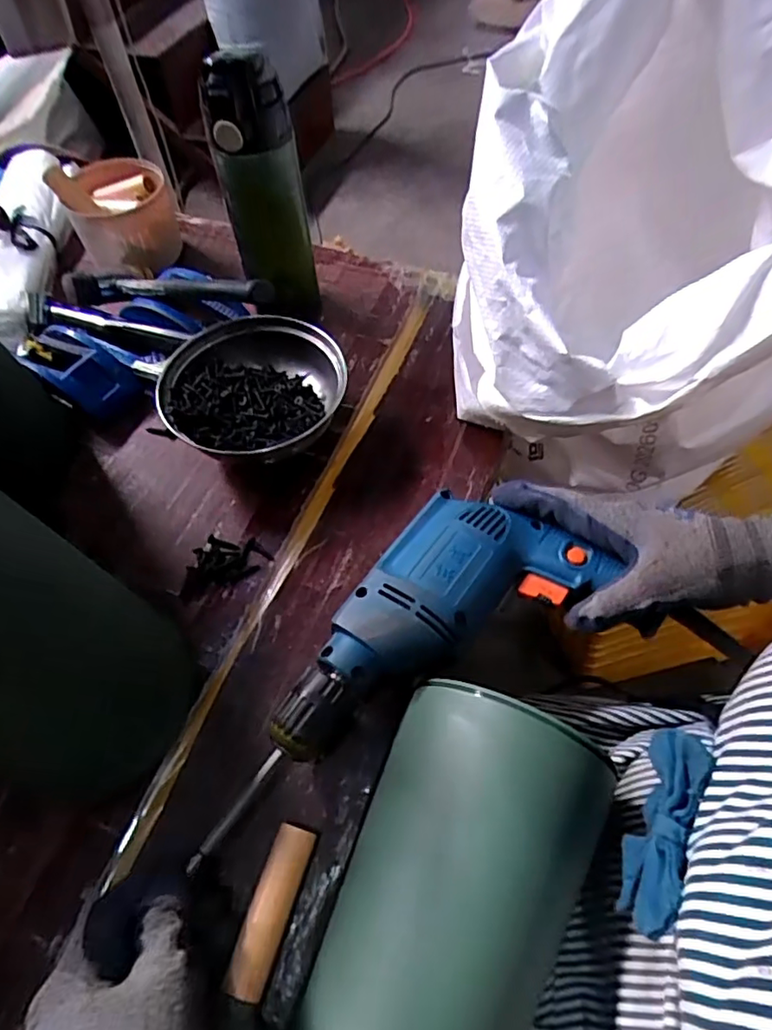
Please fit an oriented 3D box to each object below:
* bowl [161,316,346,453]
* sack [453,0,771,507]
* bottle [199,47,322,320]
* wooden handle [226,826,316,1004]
[{"bbox_3d":[-0.114,-0.101,0.511,0.149,0.061,0.149,-1,58,2],"label":"bowl"},{"bbox_3d":[0.205,-0.222,0.467,0.291,0.332,0.305,-4,59,0],"label":"sack"},{"bbox_3d":[-0.108,-0.270,0.521,0.074,0.225,0.079,-12,58,-5],"label":"bottle"},{"bbox_3d":[-0.062,0.218,0.325,0.022,0.023,0.079,14,60,12],"label":"wooden handle"}]

